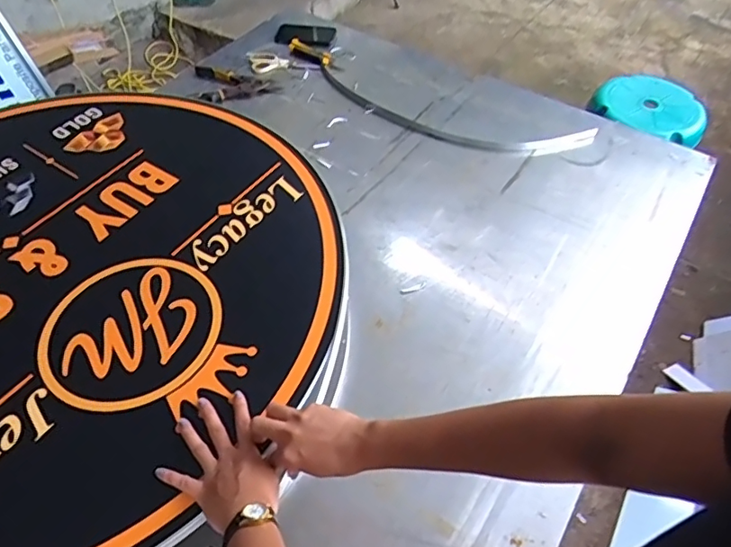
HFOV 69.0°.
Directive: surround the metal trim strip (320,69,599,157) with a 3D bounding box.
[{"bbox_3d":[0.159,-0.376,1.252,0.700,0.024,0.149,24,54,19],"label":"metal trim strip"}]

